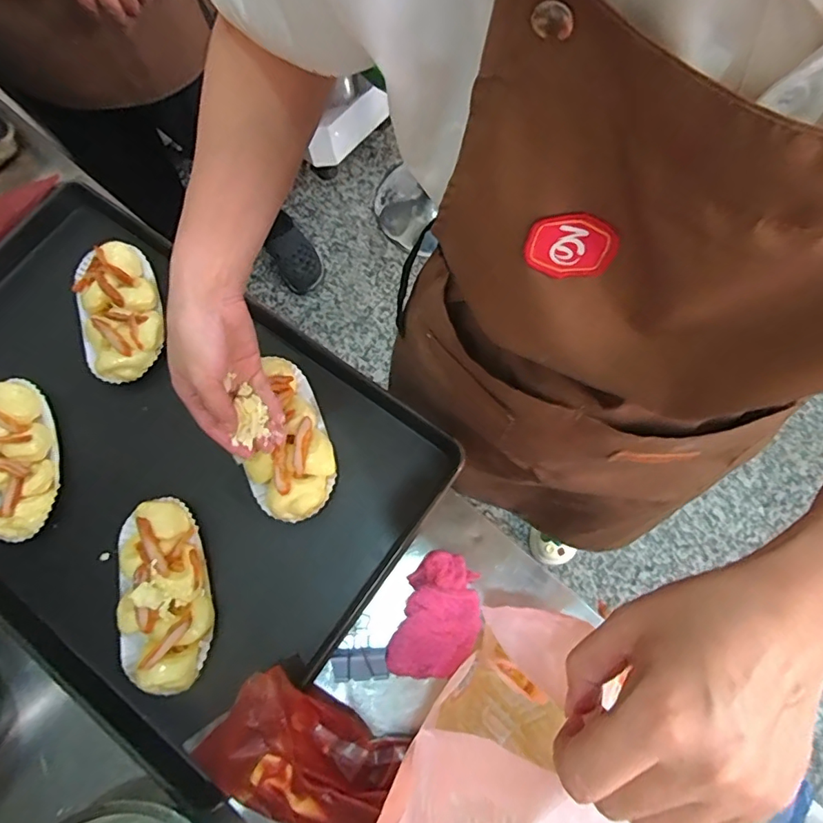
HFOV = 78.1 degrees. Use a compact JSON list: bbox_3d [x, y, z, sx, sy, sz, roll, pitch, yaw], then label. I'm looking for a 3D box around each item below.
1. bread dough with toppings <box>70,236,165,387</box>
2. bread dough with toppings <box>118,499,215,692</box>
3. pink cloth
[{"bbox_3d":[-0.335,-0.116,0.578,0.094,0.034,0.167,-20,73,-4],"label":"bread dough with toppings"},{"bbox_3d":[-0.243,0.174,0.489,0.086,0.034,0.175,-14,73,-2],"label":"bread dough with toppings"},{"bbox_3d":[0.025,0.189,0.468,0.071,0.044,0.110,15,74,7],"label":"pink cloth"}]

